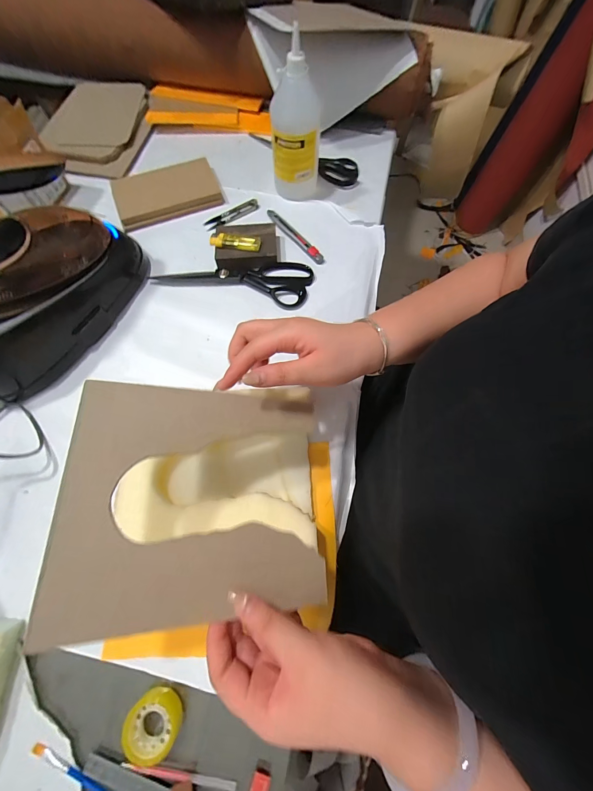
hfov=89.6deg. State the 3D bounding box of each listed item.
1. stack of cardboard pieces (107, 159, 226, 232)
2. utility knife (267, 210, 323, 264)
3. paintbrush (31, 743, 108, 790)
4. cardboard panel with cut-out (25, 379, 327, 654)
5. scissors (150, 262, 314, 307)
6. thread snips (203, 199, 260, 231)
[{"bbox_3d":[-0.231,-0.366,0.536,0.180,0.025,0.109,-20,71,-8],"label":"stack of cardboard pieces"},{"bbox_3d":[-0.005,-0.273,0.506,0.016,0.004,0.142,-38,74,-13],"label":"utility knife"},{"bbox_3d":[-0.179,0.367,0.275,0.160,0.009,0.011,24,71,8],"label":"paintbrush"},{"bbox_3d":[-0.076,0.079,0.251,0.200,0.011,0.184,6,67,-20],"label":"cardboard panel with cut-out"},{"bbox_3d":[-0.098,-0.191,0.472,0.238,0.015,0.079,11,70,4],"label":"scissors"},{"bbox_3d":[-0.113,-0.320,0.526,0.103,0.010,0.022,-29,72,-11],"label":"thread snips"}]

